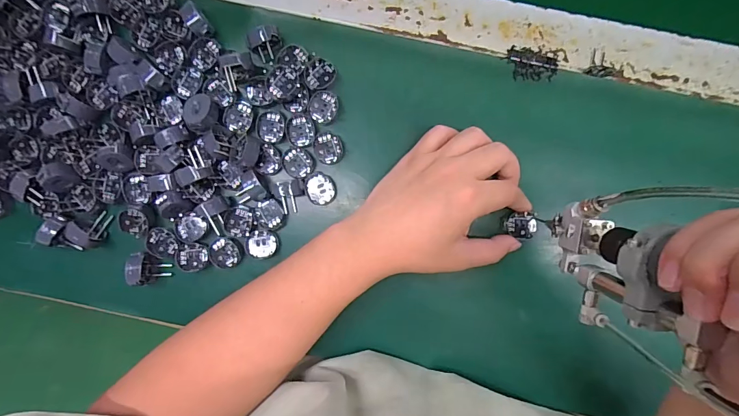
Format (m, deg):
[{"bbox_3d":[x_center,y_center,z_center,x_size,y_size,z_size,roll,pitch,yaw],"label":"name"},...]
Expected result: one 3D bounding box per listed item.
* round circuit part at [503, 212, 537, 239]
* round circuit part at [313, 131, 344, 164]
[{"bbox_3d":[0.133,0.015,0.337,0.027,0.007,0.021,14,92,-1],"label":"round circuit part"},{"bbox_3d":[-0.035,-0.052,0.340,0.024,0.007,0.028,-9,92,0],"label":"round circuit part"}]

